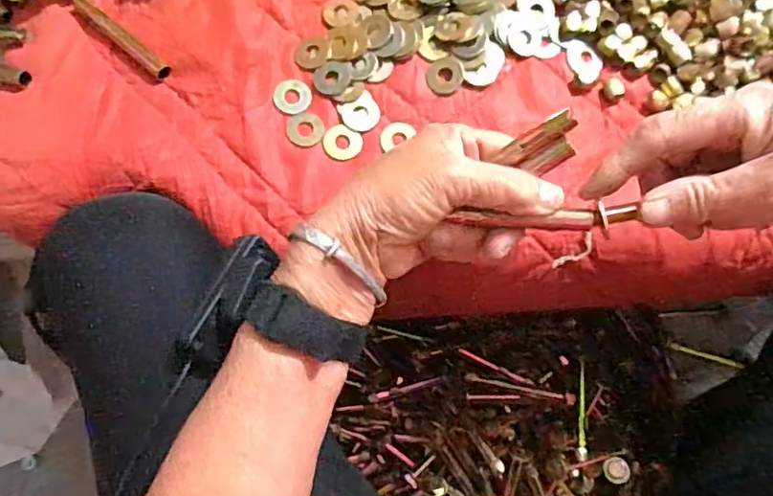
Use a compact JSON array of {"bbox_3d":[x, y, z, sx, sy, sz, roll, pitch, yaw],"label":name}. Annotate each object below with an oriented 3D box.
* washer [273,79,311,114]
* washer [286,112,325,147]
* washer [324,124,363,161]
[{"bbox_3d":[-0.063,-0.100,0.381,0.024,0.004,0.024,-12,76,-5],"label":"washer"},{"bbox_3d":[-0.054,-0.078,0.379,0.024,0.004,0.024,0,76,-2],"label":"washer"},{"bbox_3d":[-0.028,-0.070,0.379,0.025,0.004,0.024,-10,76,-4],"label":"washer"}]

